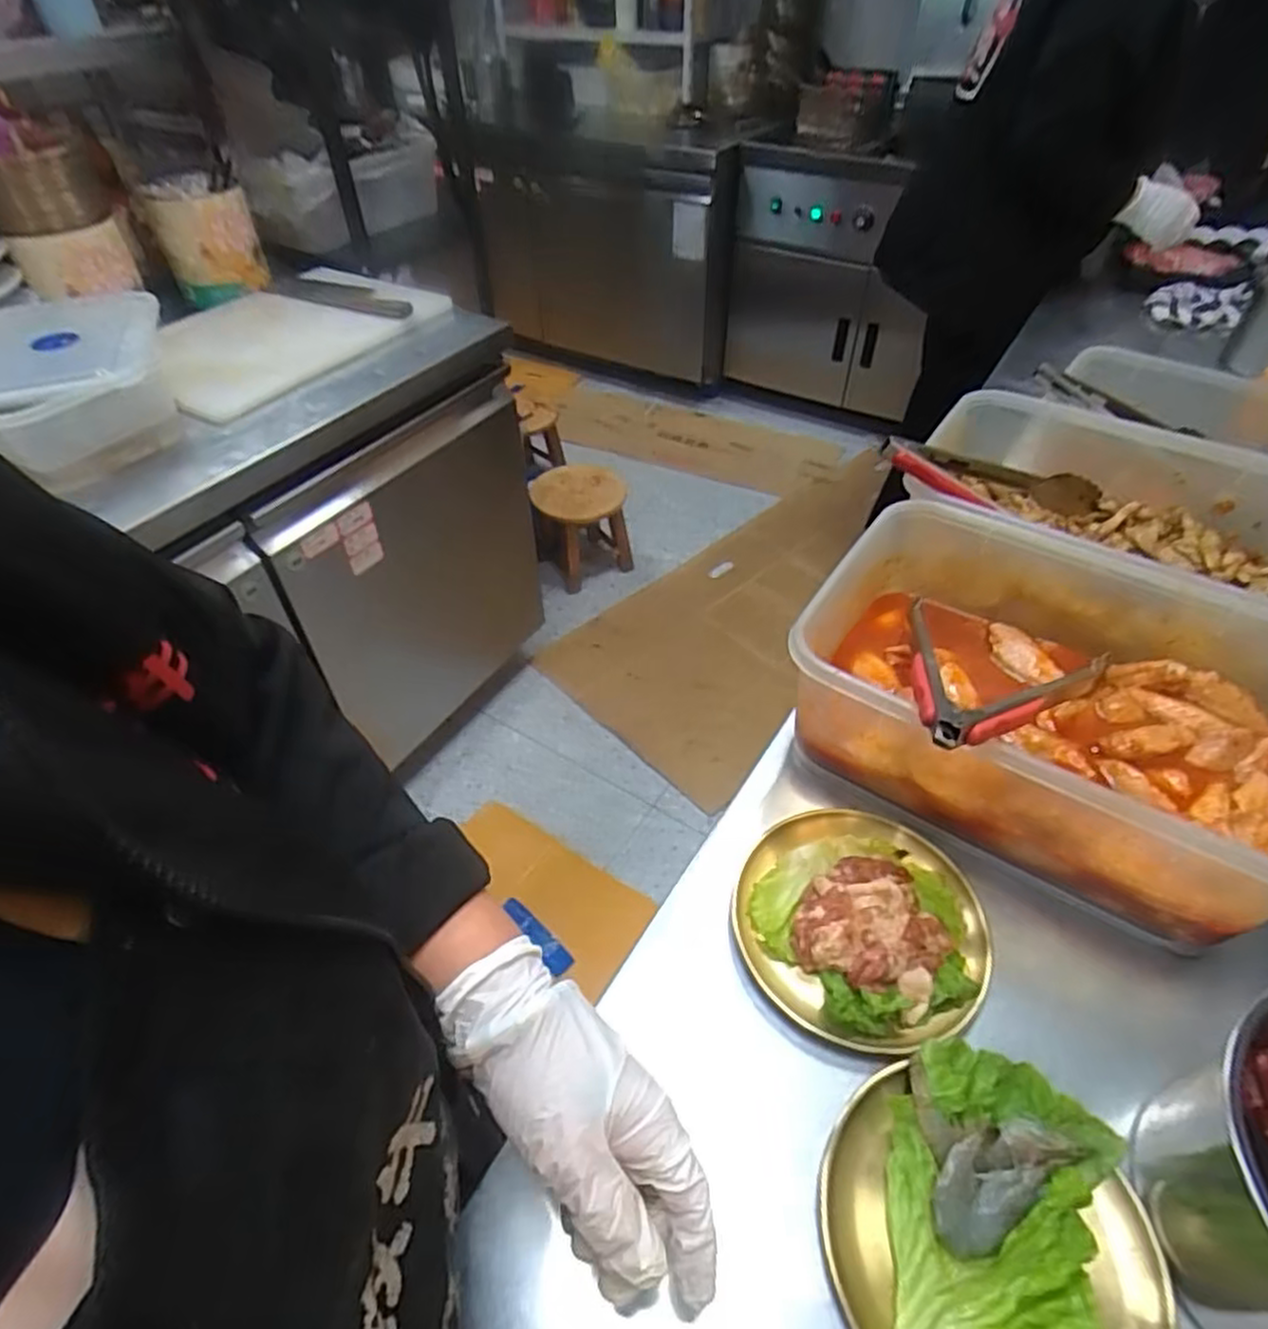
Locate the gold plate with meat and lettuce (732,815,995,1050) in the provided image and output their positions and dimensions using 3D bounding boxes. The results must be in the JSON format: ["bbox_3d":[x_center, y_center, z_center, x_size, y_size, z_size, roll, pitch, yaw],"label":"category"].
[{"bbox_3d":[0.154,0.168,0.491,0.156,0.034,0.155,0,46,0],"label":"gold plate with meat and lettuce"}]

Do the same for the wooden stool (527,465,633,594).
[{"bbox_3d":[-0.135,-0.369,1.925,0.222,0.259,0.221,-18,49,-17],"label":"wooden stool"}]

